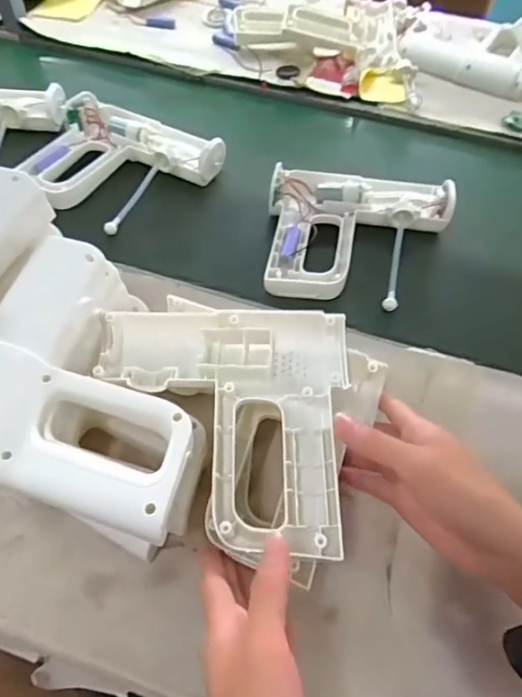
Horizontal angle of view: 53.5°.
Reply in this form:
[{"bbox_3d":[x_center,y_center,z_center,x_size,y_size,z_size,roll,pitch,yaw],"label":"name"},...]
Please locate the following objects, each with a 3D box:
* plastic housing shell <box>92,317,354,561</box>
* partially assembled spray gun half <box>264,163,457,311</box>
[{"bbox_3d":[-0.037,0.049,0.388,0.196,0.041,0.170,8,58,3],"label":"plastic housing shell"},{"bbox_3d":[0.110,-0.129,0.584,0.206,0.037,0.177,7,55,3],"label":"partially assembled spray gun half"}]

